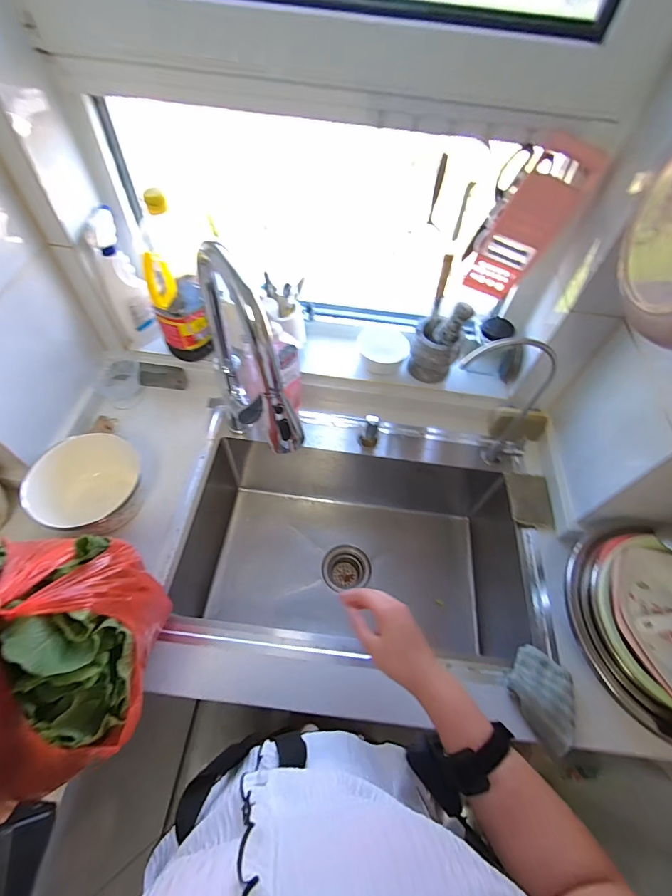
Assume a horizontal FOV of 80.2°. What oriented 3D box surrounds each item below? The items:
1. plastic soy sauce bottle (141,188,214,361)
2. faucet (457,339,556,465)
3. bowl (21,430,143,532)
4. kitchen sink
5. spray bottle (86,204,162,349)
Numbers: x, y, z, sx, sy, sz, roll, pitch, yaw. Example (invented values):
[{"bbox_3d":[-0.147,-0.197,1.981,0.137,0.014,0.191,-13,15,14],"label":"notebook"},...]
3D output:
[{"bbox_3d":[-0.301,-0.317,0.754,0.114,0.298,0.120,-11,59,-11],"label":"plastic soy sauce bottle"},{"bbox_3d":[0.306,-0.082,0.737,0.185,0.316,0.053,16,58,6],"label":"faucet"},{"bbox_3d":[-0.424,0.073,0.698,0.167,0.107,0.163,2,58,-3],"label":"bowl"},{"bbox_3d":[0.045,0.179,0.877,0.630,0.262,0.534,5,58,-1],"label":"kitchen sink"},{"bbox_3d":[-0.418,-0.323,0.786,0.084,0.235,0.077,-27,64,-20],"label":"spray bottle"}]

